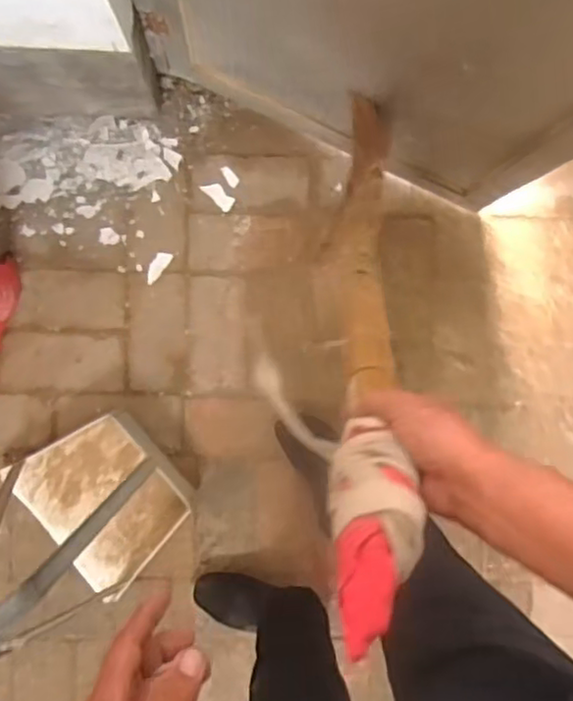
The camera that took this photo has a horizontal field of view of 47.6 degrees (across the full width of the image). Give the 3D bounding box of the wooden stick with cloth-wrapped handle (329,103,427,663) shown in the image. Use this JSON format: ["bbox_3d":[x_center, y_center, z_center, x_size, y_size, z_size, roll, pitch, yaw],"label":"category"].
[{"bbox_3d":[0.097,-0.126,0.766,0.058,0.973,0.082,14,125,-3],"label":"wooden stick with cloth-wrapped handle"}]

